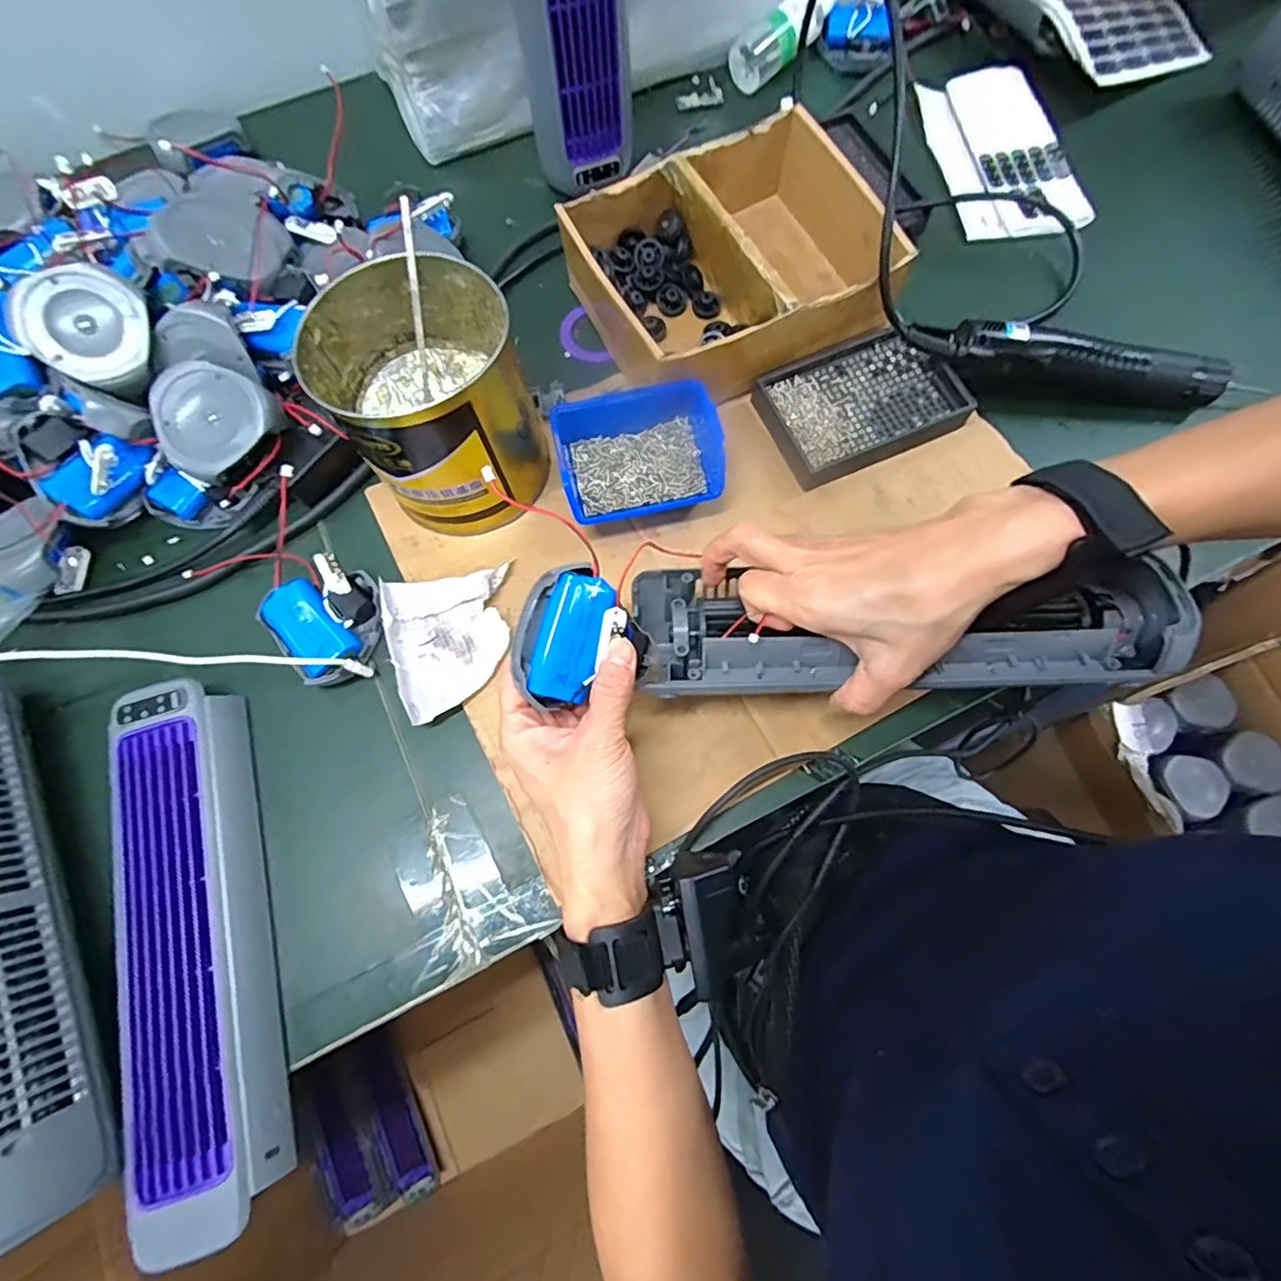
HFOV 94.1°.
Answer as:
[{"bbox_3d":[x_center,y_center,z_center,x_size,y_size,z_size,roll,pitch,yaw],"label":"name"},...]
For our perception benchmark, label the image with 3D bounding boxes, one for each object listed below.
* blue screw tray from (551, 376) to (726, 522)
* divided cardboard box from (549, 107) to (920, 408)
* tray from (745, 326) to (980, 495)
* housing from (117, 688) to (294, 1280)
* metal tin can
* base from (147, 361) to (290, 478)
[{"bbox_3d":[-0.001,-0.130,0.424,0.113,0.047,0.083,-12,72,-3],"label":"blue screw tray"},{"bbox_3d":[0.067,-0.287,0.452,0.210,0.063,0.182,-28,74,-8],"label":"divided cardboard box"},{"bbox_3d":[0.164,-0.177,0.449,0.133,0.027,0.092,-23,73,-6],"label":"tray"},{"bbox_3d":[-0.260,0.167,0.344,0.072,0.033,0.288,-18,73,-5],"label":"housing"},{"bbox_3d":[-0.132,-0.154,0.387,0.117,0.104,0.130,-33,75,-9],"label":"metal tin can"},{"bbox_3d":[-0.298,-0.157,0.413,0.077,0.015,0.067,-39,108,-5],"label":"base"}]

